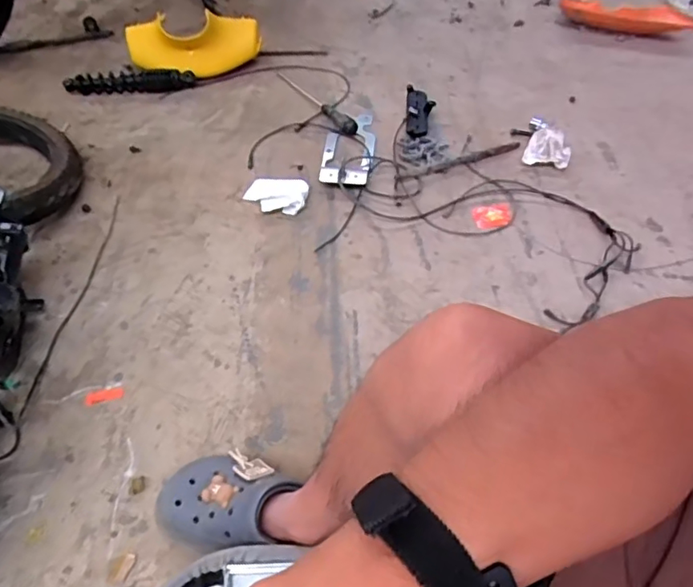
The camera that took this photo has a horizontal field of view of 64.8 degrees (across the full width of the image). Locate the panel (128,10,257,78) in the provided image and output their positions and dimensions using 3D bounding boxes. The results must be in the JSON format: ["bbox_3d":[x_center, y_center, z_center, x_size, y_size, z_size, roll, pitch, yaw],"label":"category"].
[{"bbox_3d":[-0.348,-0.572,1.265,0.297,0.132,0.076,-14,53,-12],"label":"panel"}]

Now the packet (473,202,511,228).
[{"bbox_3d":[0.279,-0.147,1.039,0.077,0.009,0.056,-8,52,-7],"label":"packet"}]

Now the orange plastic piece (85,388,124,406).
[{"bbox_3d":[-0.344,0.145,0.777,0.052,0.004,0.020,-10,53,-9],"label":"orange plastic piece"}]

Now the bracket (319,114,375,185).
[{"bbox_3d":[0.005,-0.304,1.122,0.103,0.032,0.243,7,52,4],"label":"bracket"}]

